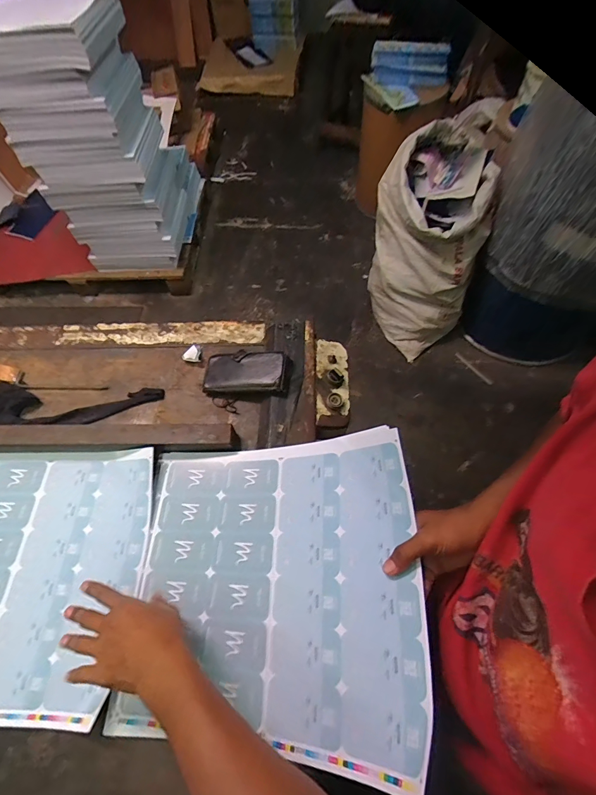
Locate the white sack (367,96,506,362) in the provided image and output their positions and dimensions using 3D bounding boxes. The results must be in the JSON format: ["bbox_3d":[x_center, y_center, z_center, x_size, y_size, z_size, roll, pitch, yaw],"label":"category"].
[{"bbox_3d":[0.482,-0.579,1.363,0.383,0.890,0.352,7,31,6],"label":"white sack"}]

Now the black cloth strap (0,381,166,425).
[{"bbox_3d":[-0.429,0.011,0.659,0.359,0.026,0.092,-1,62,1],"label":"black cloth strap"}]

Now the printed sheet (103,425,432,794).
[{"bbox_3d":[-0.042,0.233,0.482,0.387,0.042,0.364,-8,61,21],"label":"printed sheet"}]

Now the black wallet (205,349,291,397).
[{"bbox_3d":[-0.095,-0.046,0.662,0.160,0.040,0.090,6,62,5],"label":"black wallet"}]

